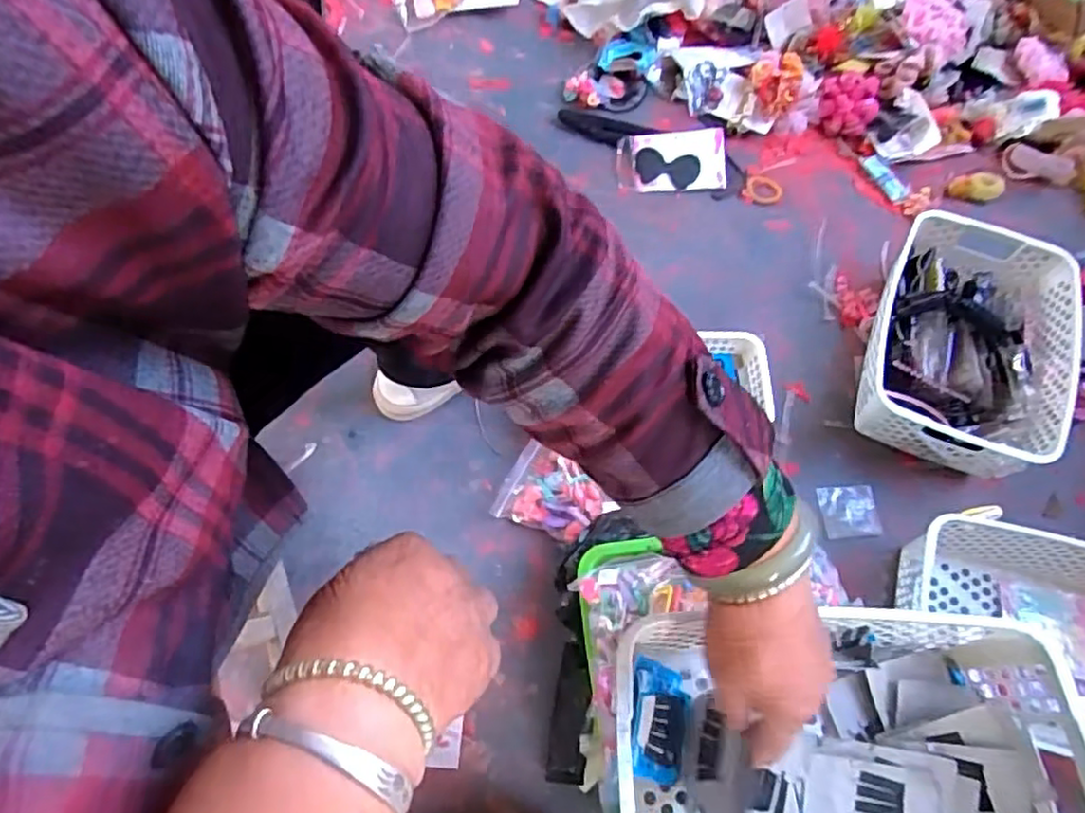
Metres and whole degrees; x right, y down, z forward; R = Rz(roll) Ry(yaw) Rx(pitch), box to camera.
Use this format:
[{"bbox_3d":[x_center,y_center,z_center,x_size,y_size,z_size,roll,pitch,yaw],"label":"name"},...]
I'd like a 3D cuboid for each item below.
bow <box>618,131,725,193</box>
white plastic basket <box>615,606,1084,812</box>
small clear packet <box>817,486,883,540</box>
[{"bbox_3d":[0.182,-0.345,0.933,0.149,0.016,0.081,-2,93,3],"label":"bow"},{"bbox_3d":[0.194,0.240,0.433,0.289,0.105,0.192,-2,69,-2],"label":"white plastic basket"},{"bbox_3d":[0.353,0.122,0.760,0.069,0.004,0.059,-4,73,-8],"label":"small clear packet"}]

